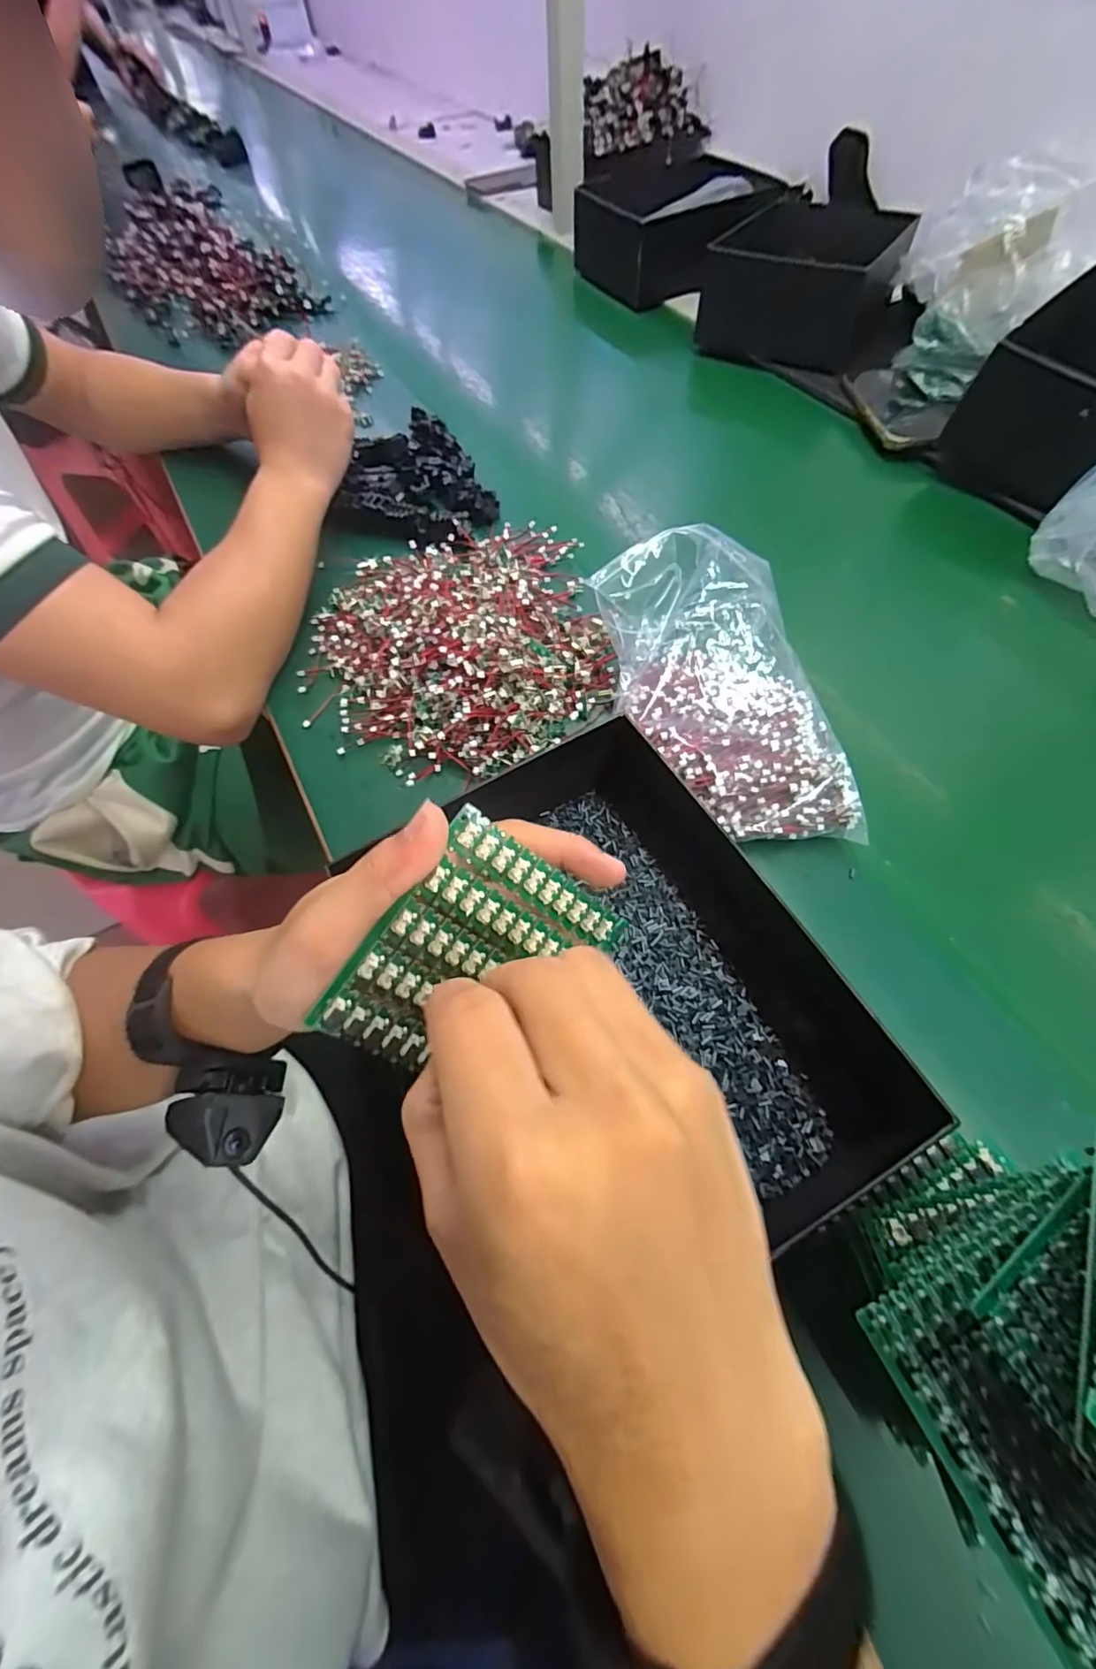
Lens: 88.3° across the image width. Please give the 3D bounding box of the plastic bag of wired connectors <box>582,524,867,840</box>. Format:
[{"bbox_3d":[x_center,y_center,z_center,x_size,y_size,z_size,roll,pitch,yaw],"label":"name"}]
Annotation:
[{"bbox_3d":[0.106,-0.092,0.369,0.114,0.057,0.237,-22,75,-9],"label":"plastic bag of wired connectors"}]

